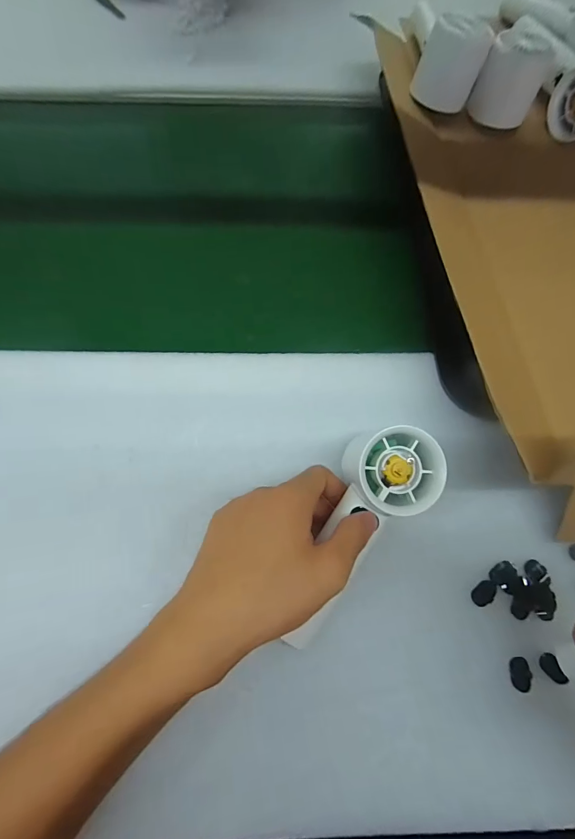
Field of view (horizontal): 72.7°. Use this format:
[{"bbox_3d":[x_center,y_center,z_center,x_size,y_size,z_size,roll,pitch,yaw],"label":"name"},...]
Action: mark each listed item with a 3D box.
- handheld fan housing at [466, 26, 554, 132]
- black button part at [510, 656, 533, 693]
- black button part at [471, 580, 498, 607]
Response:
[{"bbox_3d":[0.203,-0.311,0.361,0.043,0.061,0.045,1,71,-2],"label":"handheld fan housing"},{"bbox_3d":[0.155,0.170,0.260,0.014,0.004,0.020,-7,71,-4],"label":"black button part"},{"bbox_3d":[0.140,0.123,0.276,0.019,0.004,0.013,-37,76,-13],"label":"black button part"}]

